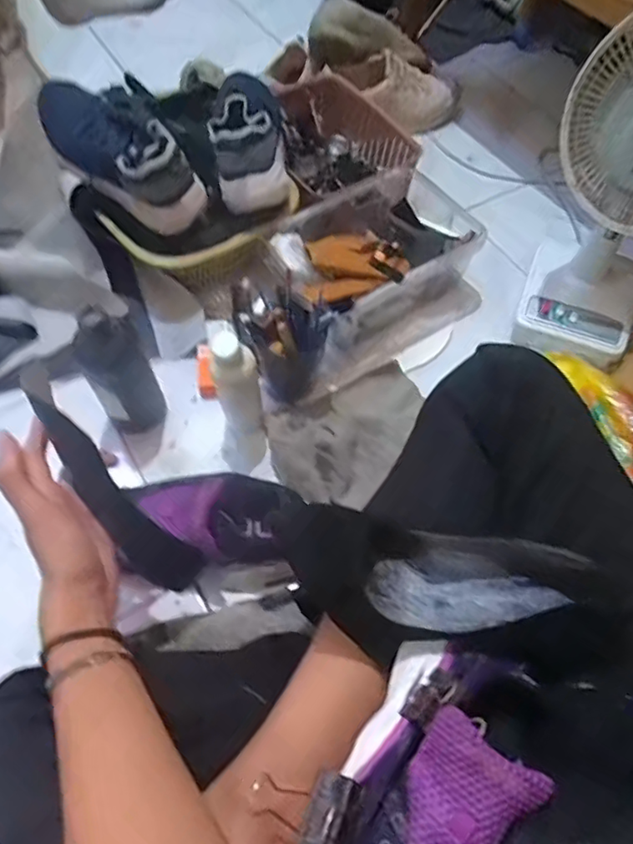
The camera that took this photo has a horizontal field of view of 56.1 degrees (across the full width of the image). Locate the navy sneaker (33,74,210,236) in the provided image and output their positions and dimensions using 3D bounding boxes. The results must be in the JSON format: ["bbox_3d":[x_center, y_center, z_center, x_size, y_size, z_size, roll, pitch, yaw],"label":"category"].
[{"bbox_3d":[-0.242,-0.329,0.715,0.249,0.096,0.089,38,65,18],"label":"navy sneaker"}]

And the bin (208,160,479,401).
[{"bbox_3d":[0.042,-0.191,0.752,0.347,0.133,0.211,-34,66,-21],"label":"bin"}]

